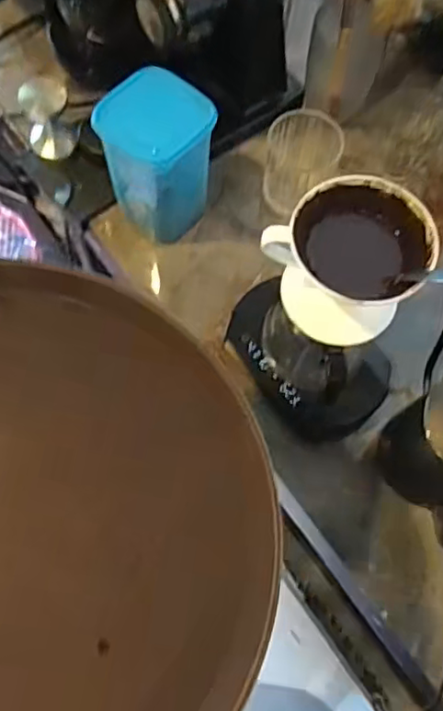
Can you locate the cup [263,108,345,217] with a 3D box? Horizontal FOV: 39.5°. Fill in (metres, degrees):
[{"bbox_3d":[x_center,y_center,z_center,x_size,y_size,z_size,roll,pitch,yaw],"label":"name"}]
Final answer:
[{"bbox_3d":[0.092,-0.224,0.706,0.082,0.073,0.076,6,67,1],"label":"cup"}]

